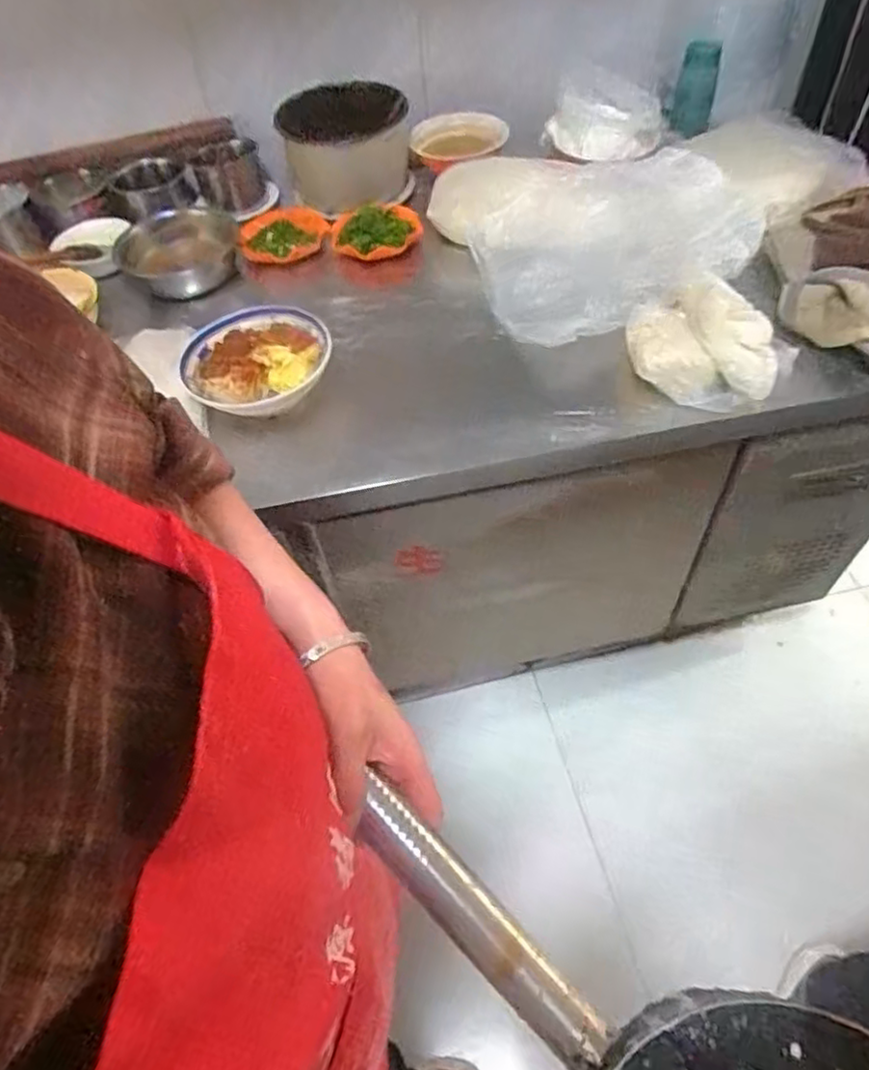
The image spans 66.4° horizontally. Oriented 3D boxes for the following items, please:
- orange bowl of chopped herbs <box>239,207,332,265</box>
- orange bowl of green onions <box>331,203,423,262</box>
[{"bbox_3d":[-0.260,-0.521,1.156,0.148,0.039,0.148,-3,53,3],"label":"orange bowl of chopped herbs"},{"bbox_3d":[-0.107,-0.511,1.131,0.146,0.052,0.133,-3,53,3],"label":"orange bowl of green onions"}]

